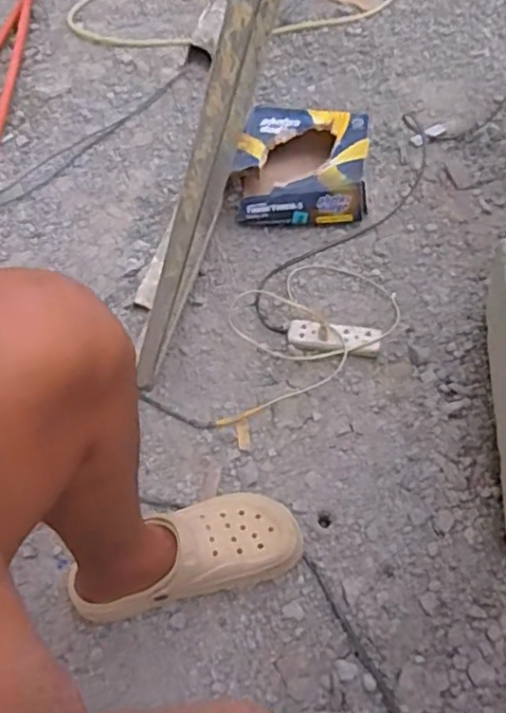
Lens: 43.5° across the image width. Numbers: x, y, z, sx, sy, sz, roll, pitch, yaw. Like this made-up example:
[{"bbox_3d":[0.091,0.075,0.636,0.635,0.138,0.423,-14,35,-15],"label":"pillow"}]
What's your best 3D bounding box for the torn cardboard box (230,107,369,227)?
[{"bbox_3d":[0.089,-0.381,1.259,0.276,0.088,0.316,1,53,5],"label":"torn cardboard box"}]

